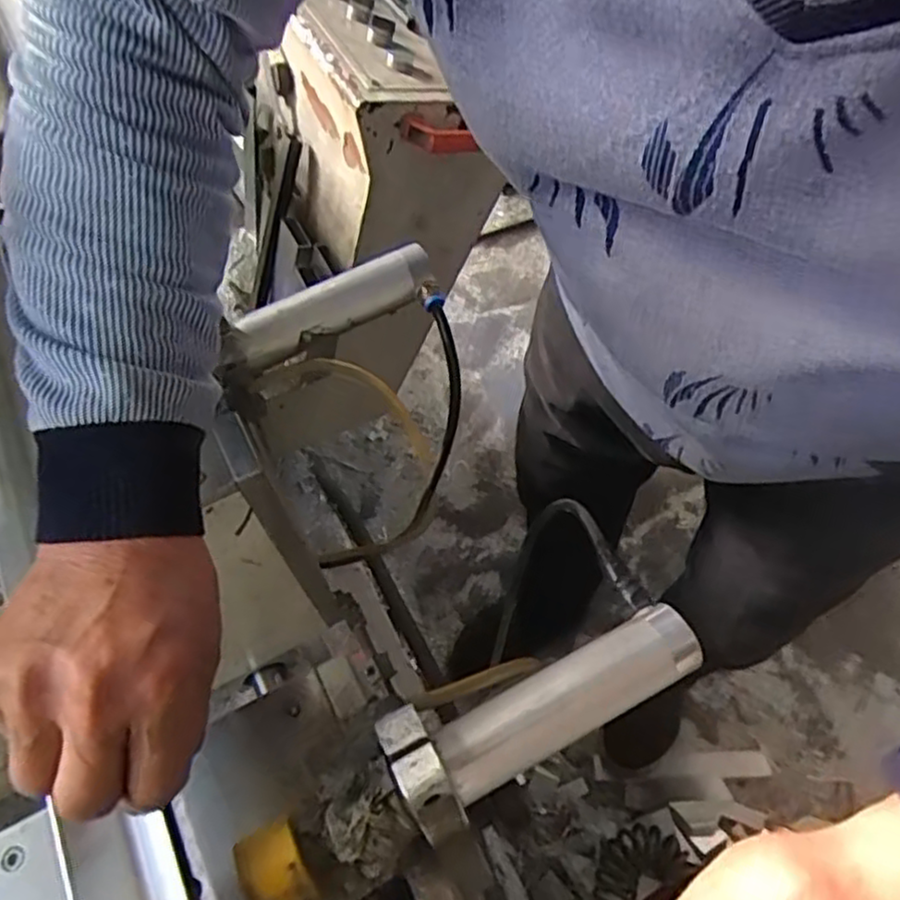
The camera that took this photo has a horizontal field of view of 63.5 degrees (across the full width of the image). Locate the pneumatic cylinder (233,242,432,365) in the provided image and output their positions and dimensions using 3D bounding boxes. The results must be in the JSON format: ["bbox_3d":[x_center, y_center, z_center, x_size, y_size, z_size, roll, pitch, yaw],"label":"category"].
[{"bbox_3d":[-0.074,-0.097,0.483,0.136,0.027,0.030,-30,63,-13],"label":"pneumatic cylinder"}]

